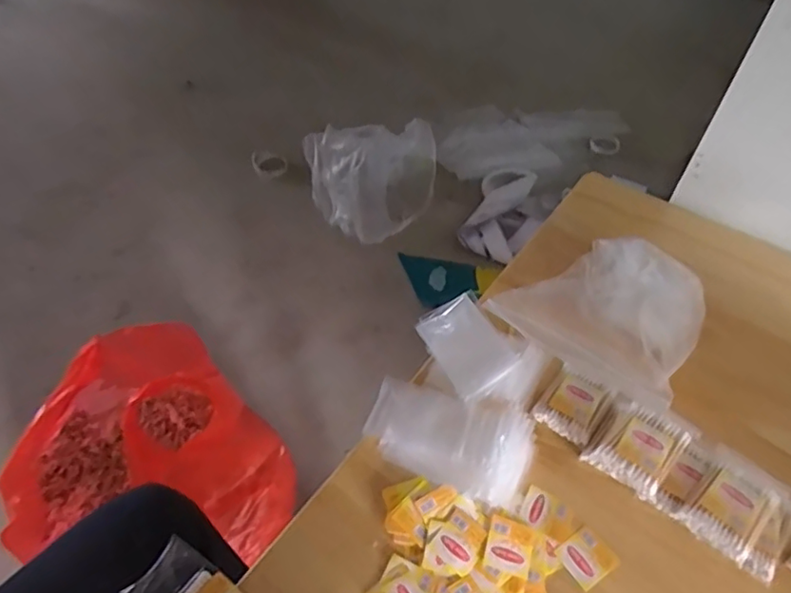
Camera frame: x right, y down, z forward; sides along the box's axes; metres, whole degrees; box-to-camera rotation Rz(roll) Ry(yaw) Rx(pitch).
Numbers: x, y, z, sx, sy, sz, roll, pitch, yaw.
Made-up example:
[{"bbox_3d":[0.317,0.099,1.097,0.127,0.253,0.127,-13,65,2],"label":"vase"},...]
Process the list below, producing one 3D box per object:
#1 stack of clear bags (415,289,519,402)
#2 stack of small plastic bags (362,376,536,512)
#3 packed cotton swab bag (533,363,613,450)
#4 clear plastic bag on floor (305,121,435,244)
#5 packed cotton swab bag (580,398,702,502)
[{"bbox_3d":[0.073,0.049,0.608,0.070,0.017,0.099,-36,60,1],"label":"stack of clear bags"},{"bbox_3d":[0.051,0.126,0.556,0.151,0.026,0.095,19,54,13],"label":"stack of small plastic bags"},{"bbox_3d":[0.175,0.106,0.583,0.058,0.015,0.068,31,57,21],"label":"packed cotton swab bag"},{"bbox_3d":[-0.059,-0.278,1.400,0.311,0.177,0.225,-2,52,-3],"label":"clear plastic bag on floor"},{"bbox_3d":[0.224,0.136,0.546,0.068,0.033,0.079,37,59,24],"label":"packed cotton swab bag"}]

